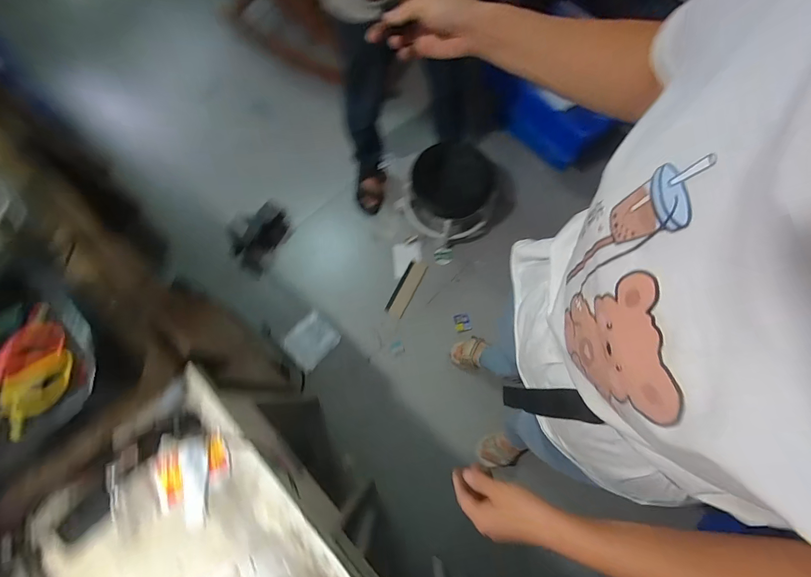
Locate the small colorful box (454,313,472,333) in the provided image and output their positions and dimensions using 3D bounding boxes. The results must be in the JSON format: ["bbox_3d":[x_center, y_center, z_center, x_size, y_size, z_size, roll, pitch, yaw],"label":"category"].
[{"bbox_3d":[0.206,0.125,1.317,0.056,0.006,0.066,-13,72,-2],"label":"small colorful box"}]

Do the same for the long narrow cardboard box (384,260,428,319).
[{"bbox_3d":[0.003,-0.002,1.353,0.071,0.017,0.221,27,75,10],"label":"long narrow cardboard box"}]

